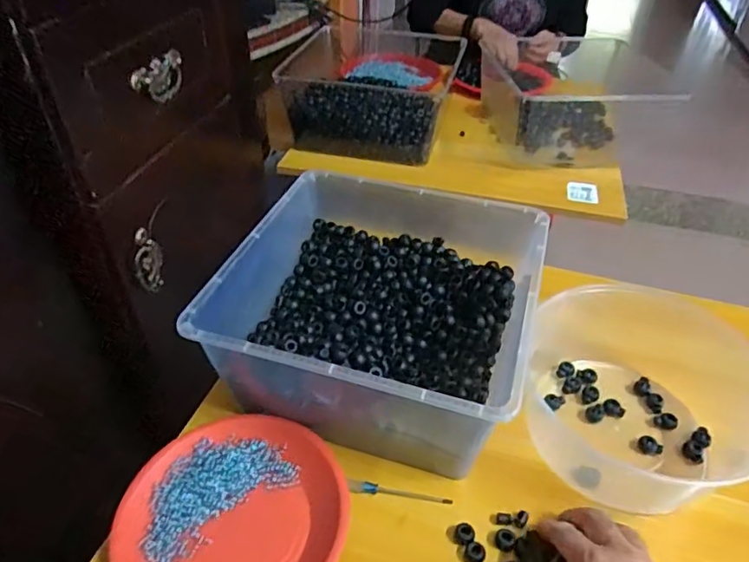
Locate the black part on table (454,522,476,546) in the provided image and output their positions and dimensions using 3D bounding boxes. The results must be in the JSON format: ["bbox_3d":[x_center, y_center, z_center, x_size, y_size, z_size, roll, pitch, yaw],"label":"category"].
[{"bbox_3d":[0.081,0.229,0.487,0.017,0.014,0.018,1,41,-1],"label":"black part on table"}]

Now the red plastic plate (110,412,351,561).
[{"bbox_3d":[-0.125,0.214,0.490,0.193,0.036,0.191,1,41,-1],"label":"red plastic plate"}]

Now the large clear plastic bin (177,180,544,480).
[{"bbox_3d":[0.010,0.032,0.597,0.301,0.142,0.298,13,42,13],"label":"large clear plastic bin"}]

